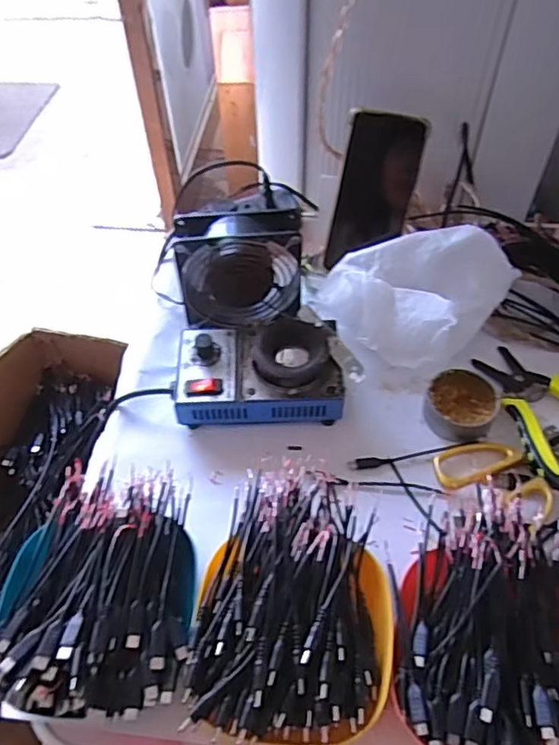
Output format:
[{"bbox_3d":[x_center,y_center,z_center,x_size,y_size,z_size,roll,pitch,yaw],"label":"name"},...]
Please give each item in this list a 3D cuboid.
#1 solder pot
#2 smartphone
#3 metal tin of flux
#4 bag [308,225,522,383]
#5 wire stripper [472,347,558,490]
[{"bbox_3d":[-0.019,-0.003,0.548,0.152,0.060,0.095,-2,53,-1],"label":"solder pot"},{"bbox_3d":[0.096,-0.183,0.605,0.078,0.151,0.013,14,23,10],"label":"smartphone"},{"bbox_3d":[0.166,0.030,0.542,0.062,0.025,0.059,0,53,1],"label":"metal tin of flux"},{"bbox_3d":[0.133,-0.077,0.576,0.168,0.092,0.128,-10,53,-6],"label":"bag"},{"bbox_3d":[0.234,0.031,0.539,0.107,0.030,0.143,-30,58,-20],"label":"wire stripper"}]

